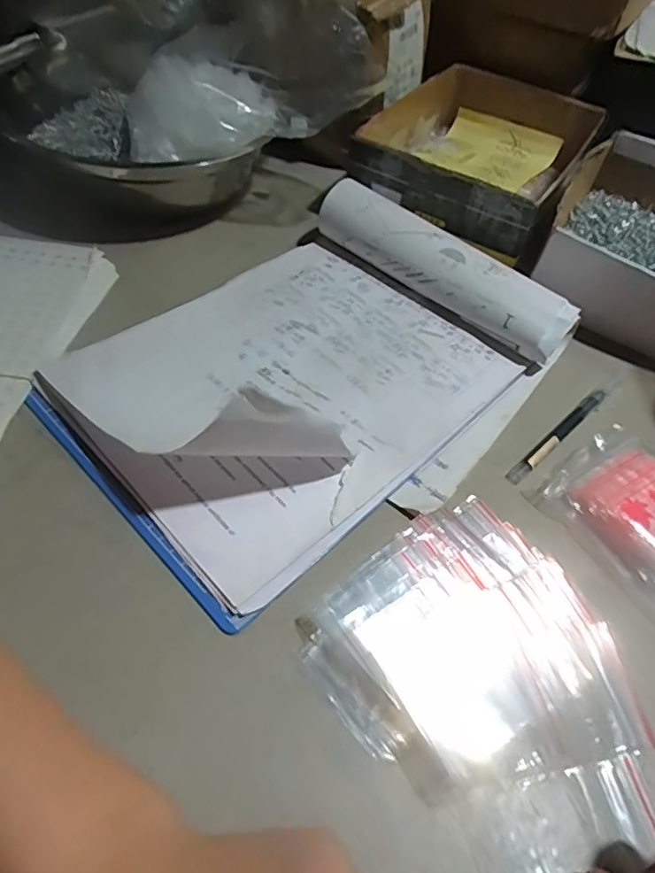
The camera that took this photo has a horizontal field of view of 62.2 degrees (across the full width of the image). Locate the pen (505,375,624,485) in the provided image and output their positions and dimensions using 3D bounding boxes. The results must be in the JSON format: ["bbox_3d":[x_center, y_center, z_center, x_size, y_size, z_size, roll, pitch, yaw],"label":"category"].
[{"bbox_3d":[0.169,-0.009,0.379,0.141,0.005,0.010,-35,64,-27],"label":"pen"}]

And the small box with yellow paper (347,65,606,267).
[{"bbox_3d":[0.153,-0.283,0.536,0.179,0.062,0.255,28,56,15],"label":"small box with yellow paper"}]

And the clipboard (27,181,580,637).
[{"bbox_3d":[-0.007,-0.066,0.352,0.306,0.085,0.241,-37,65,-27],"label":"clipboard"}]

